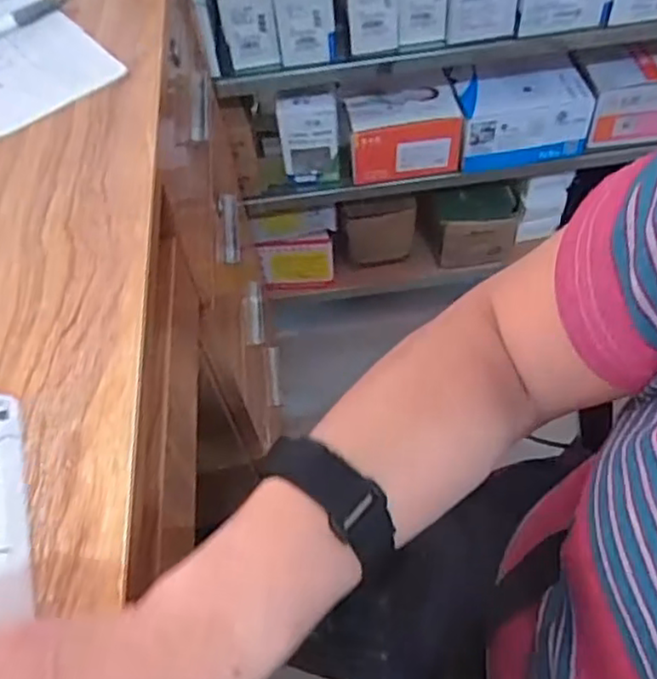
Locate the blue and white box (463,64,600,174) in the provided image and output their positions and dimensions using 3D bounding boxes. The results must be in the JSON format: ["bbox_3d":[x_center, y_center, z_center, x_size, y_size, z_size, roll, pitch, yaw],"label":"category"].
[{"bbox_3d":[0.302,-0.350,1.057,0.196,0.113,0.091,-10,54,-2],"label":"blue and white box"}]

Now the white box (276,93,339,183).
[{"bbox_3d":[-0.029,-0.314,1.031,0.088,0.136,0.052,-7,54,1],"label":"white box"}]

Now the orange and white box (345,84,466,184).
[{"bbox_3d":[0.121,-0.322,1.053,0.168,0.100,0.091,-5,54,2],"label":"orange and white box"}]

